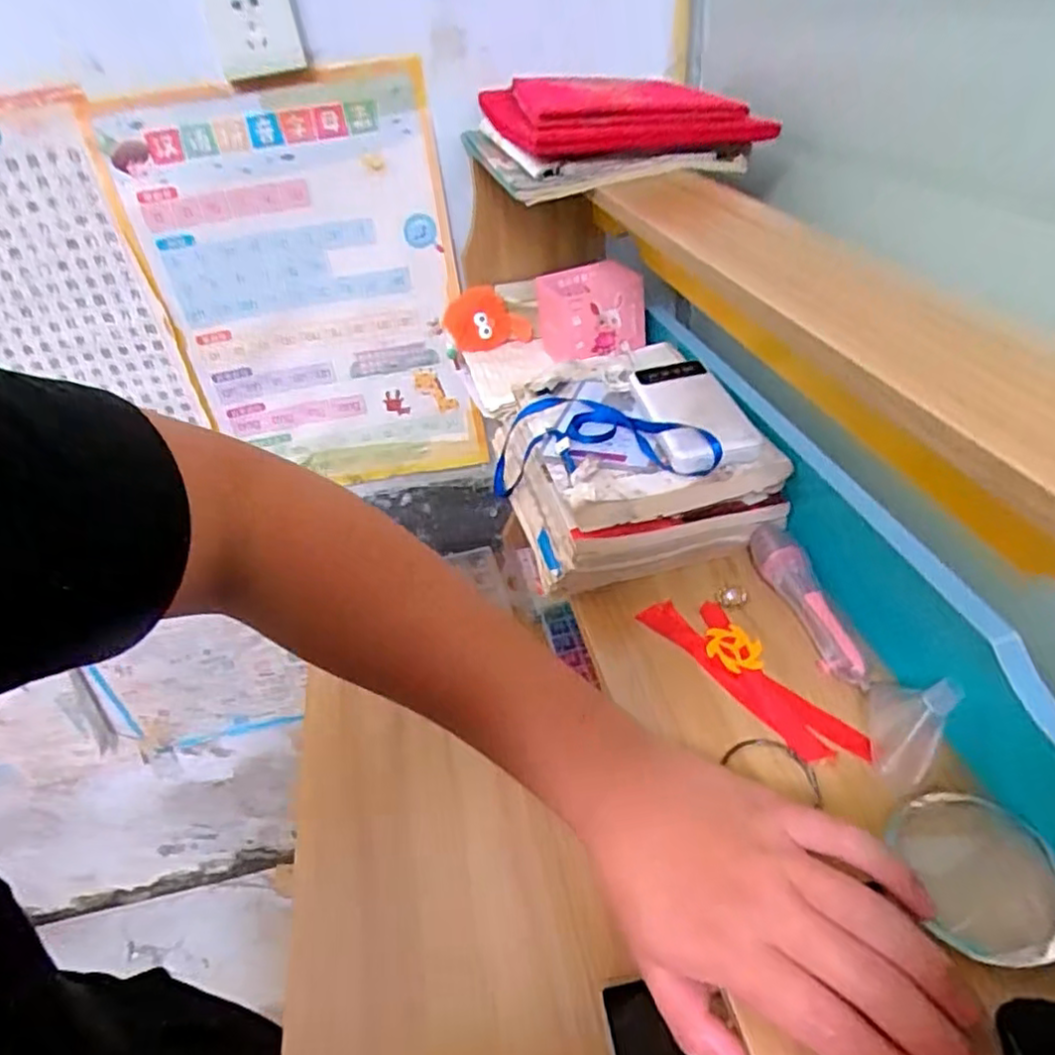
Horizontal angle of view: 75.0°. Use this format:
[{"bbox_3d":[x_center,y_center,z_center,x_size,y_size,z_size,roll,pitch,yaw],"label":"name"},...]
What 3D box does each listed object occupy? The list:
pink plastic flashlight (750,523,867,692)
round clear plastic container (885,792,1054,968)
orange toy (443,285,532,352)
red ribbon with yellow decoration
[{"bbox_3d":[0.187,0.046,0.470,0.037,0.029,0.140,-7,37,0],"label":"pink plastic flashlight"},{"bbox_3d":[0.214,0.160,0.322,0.069,0.018,0.073,-4,37,3],"label":"round clear plastic container"},{"bbox_3d":[-0.050,-0.245,0.807,0.091,0.057,0.052,-22,39,-19],"label":"orange toy"},{"bbox_3d":[0.144,0.092,0.445,0.047,0.011,0.160,-26,41,-24],"label":"red ribbon with yellow decoration"}]

